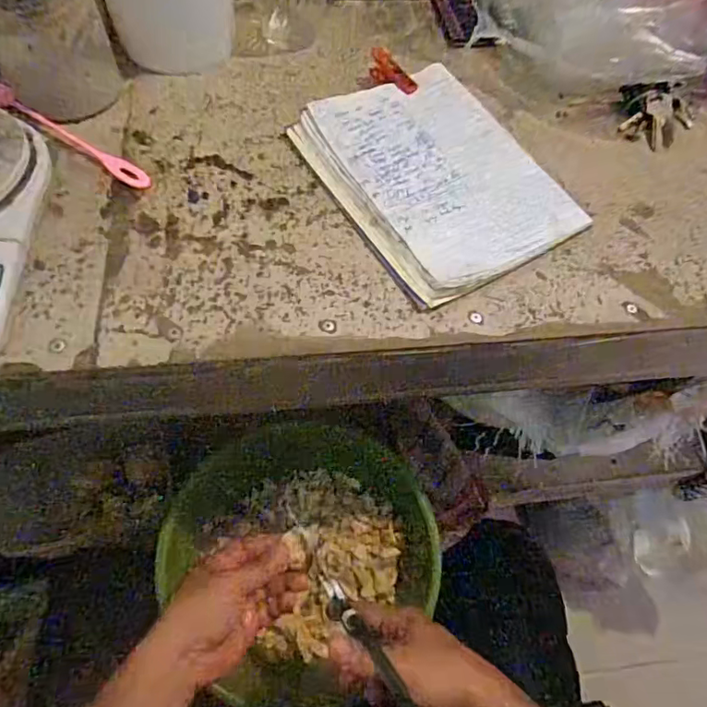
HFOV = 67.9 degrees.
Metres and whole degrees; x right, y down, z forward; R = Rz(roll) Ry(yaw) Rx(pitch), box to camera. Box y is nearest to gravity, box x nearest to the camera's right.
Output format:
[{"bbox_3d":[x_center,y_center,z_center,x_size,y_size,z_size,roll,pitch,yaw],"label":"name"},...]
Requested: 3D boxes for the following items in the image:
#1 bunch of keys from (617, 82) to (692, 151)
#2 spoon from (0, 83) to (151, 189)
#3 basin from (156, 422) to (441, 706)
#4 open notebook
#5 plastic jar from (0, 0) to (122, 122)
[{"bbox_3d":[0.276,-0.218,0.476,0.067,0.019,0.068,1,61,-3],"label":"bunch of keys"},{"bbox_3d":[-0.236,-0.177,0.423,0.174,0.018,0.022,28,63,12],"label":"spoon"},{"bbox_3d":[-0.070,0.222,0.609,0.311,0.087,0.315,1,61,-3],"label":"basin"},{"bbox_3d":[0.064,-0.145,0.425,0.161,0.017,0.210,-27,66,-17],"label":"open notebook"},{"bbox_3d":[-0.242,-0.252,0.413,0.089,0.106,0.076,-25,66,-16],"label":"plastic jar"}]

